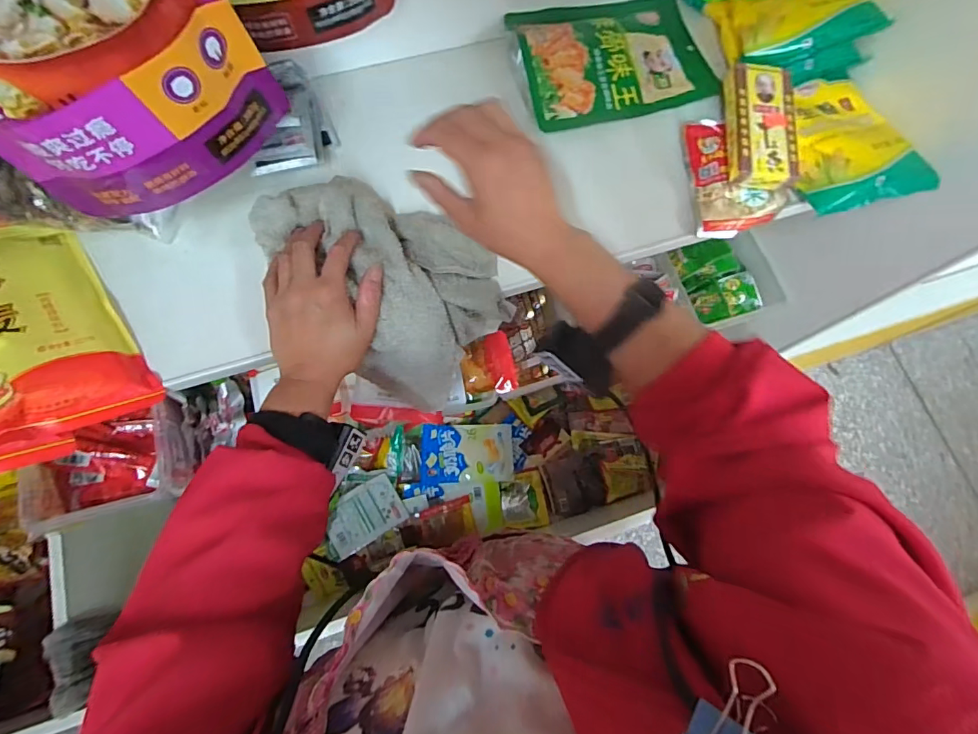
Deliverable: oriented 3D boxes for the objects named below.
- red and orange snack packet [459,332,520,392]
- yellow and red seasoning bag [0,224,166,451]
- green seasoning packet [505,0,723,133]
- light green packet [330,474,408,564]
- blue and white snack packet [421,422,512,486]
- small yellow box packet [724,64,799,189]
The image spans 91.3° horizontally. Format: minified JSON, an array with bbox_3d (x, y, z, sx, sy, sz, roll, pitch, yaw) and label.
[{"bbox_3d":[-0.002,-0.004,0.664,0.072,0.028,0.081,-11,97,-3],"label":"red and orange snack packet"},{"bbox_3d":[-0.393,-0.034,0.388,0.146,0.041,0.211,-29,78,-36],"label":"yellow and red seasoning bag"},{"bbox_3d":[0.135,-0.336,0.516,0.214,0.035,0.146,-13,74,-6],"label":"green seasoning packet"},{"bbox_3d":[-0.308,0.364,1.178,0.196,0.017,0.132,-27,73,-30],"label":"light green packet"},{"bbox_3d":[-0.057,0.234,1.264,0.243,0.040,0.174,-2,73,-3],"label":"blue and white snack packet"},{"bbox_3d":[0.264,-0.234,0.465,0.063,0.030,0.119,2,73,-1],"label":"small yellow box packet"}]

